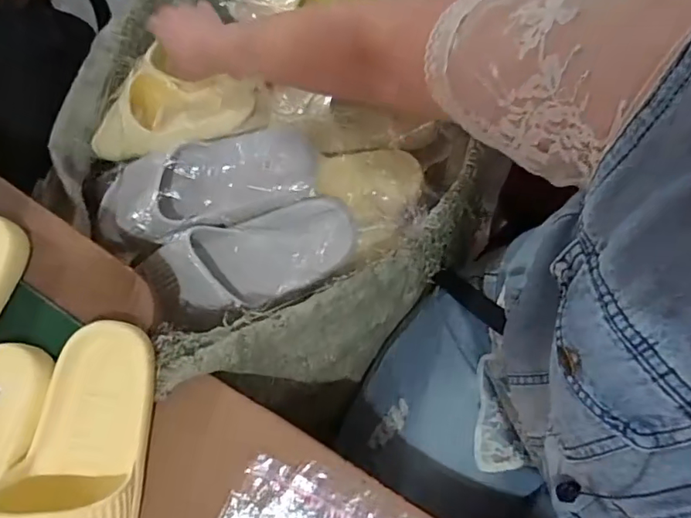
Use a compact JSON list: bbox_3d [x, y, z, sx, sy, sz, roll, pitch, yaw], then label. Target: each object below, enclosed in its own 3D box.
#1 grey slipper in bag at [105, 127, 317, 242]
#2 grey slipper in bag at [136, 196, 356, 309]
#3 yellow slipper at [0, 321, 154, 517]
[{"bbox_3d":[-0.159,-0.087,0.610,0.246,0.066,0.116,-13,74,-1],"label":"grey slipper in bag"},{"bbox_3d":[-0.109,0.001,0.597,0.248,0.063,0.094,-16,74,-2],"label":"grey slipper in bag"},{"bbox_3d":[-0.211,0.172,0.420,0.097,0.065,0.247,4,72,5],"label":"yellow slipper"}]

